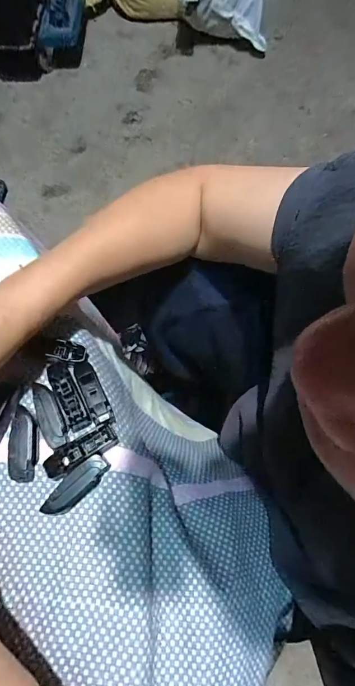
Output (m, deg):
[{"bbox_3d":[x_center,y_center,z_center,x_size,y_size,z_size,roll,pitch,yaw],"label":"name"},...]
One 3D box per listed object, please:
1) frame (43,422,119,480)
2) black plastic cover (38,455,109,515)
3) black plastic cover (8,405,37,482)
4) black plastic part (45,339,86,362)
[{"bbox_3d":[-0.073,0.082,0.285,0.056,0.015,0.018,-28,74,-9],"label":"frame"},{"bbox_3d":[-0.074,0.106,0.276,0.053,0.016,0.018,-42,76,-13],"label":"black plastic cover"},{"bbox_3d":[-0.117,0.077,0.285,0.016,0.017,0.054,-9,72,-3],"label":"black plastic cover"},{"bbox_3d":[-0.091,0.007,0.310,0.028,0.013,0.016,10,72,3],"label":"black plastic part"}]

